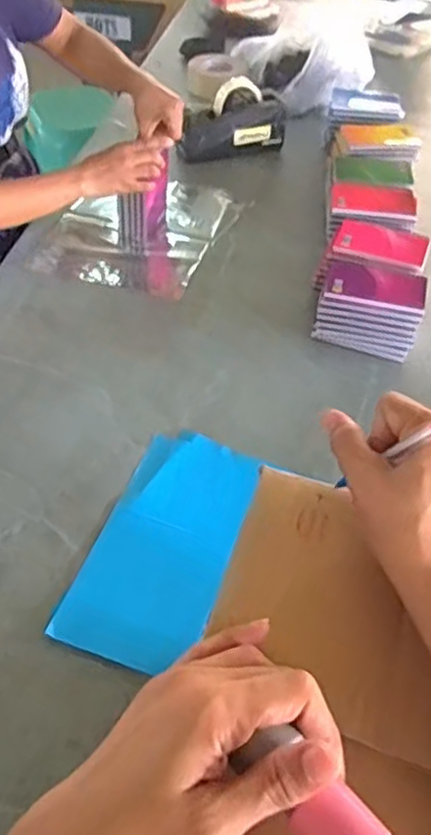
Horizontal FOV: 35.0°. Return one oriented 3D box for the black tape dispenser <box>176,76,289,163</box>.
[{"bbox_3d":[0.034,-0.564,1.307,0.202,0.124,0.073,-14,49,-17],"label":"black tape dispenser"}]

